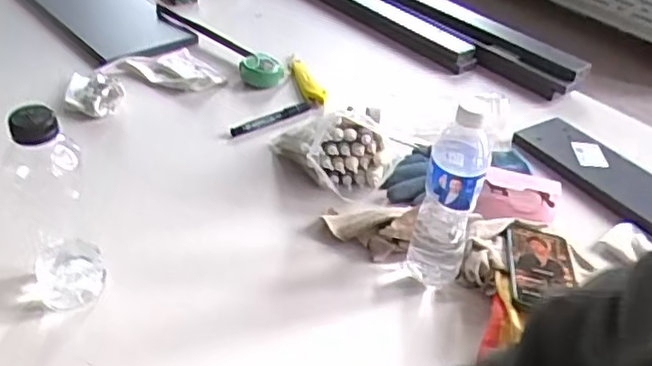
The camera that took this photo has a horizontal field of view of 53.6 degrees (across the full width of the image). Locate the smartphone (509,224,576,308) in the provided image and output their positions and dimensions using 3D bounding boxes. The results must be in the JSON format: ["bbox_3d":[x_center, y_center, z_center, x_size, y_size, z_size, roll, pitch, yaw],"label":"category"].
[{"bbox_3d":[0.247,0.096,0.738,0.073,0.010,0.142,15,28,5],"label":"smartphone"}]

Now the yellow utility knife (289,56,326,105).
[{"bbox_3d":[-0.036,-0.173,1.086,0.026,0.028,0.118,-11,42,-21],"label":"yellow utility knife"}]

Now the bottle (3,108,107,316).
[{"bbox_3d":[-0.271,0.025,0.649,0.068,0.219,0.078,-11,42,-21],"label":"bottle"}]

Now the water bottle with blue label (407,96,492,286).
[{"bbox_3d":[0.139,0.011,0.712,0.062,0.218,0.068,15,39,10],"label":"water bottle with blue label"}]

